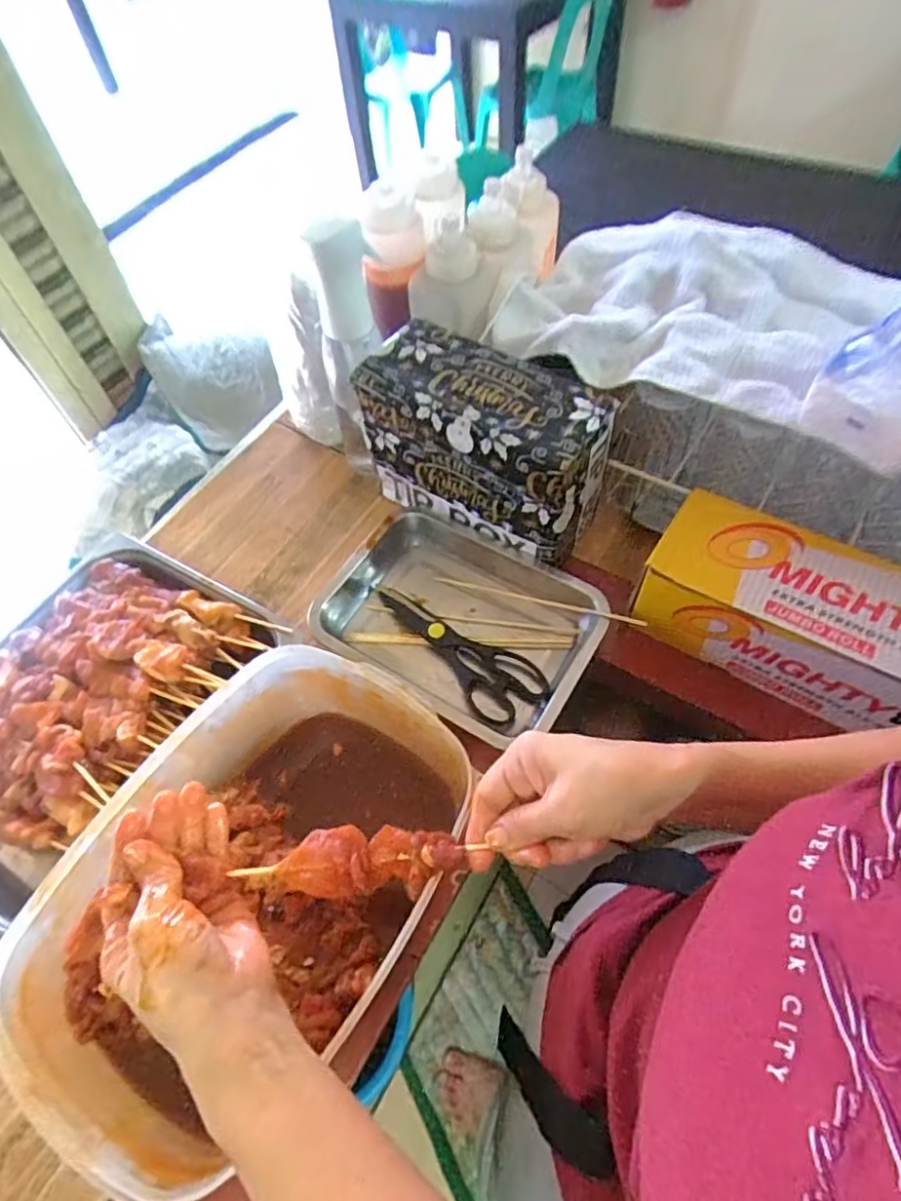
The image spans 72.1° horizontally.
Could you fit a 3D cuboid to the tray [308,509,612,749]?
[{"bbox_3d":[0.002,0.019,0.619,0.267,0.043,0.186,27,63,18],"label":"tray"}]

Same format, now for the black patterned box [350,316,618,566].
[{"bbox_3d":[0.031,-0.159,0.629,0.240,0.142,0.106,29,63,19],"label":"black patterned box"}]

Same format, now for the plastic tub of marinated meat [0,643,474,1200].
[{"bbox_3d":[-0.138,0.199,0.450,0.199,0.119,0.306,29,63,19],"label":"plastic tub of marinated meat"}]

